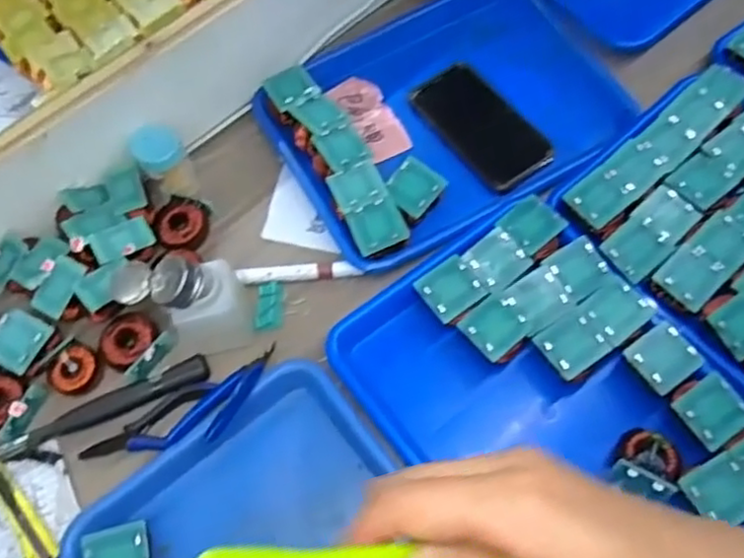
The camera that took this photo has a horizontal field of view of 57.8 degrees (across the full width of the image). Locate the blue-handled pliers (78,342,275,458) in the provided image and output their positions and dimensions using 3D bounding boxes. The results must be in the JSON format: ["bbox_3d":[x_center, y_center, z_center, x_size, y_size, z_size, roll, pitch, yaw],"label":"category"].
[{"bbox_3d":[-0.157,0.115,0.563,0.173,0.014,0.053,-28,68,-10],"label":"blue-handled pliers"}]

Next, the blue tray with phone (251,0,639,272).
[{"bbox_3d":[0.073,-0.176,0.680,0.335,0.053,0.260,-29,68,-10],"label":"blue tray with phone"}]

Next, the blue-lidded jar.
[{"bbox_3d":[-0.195,-0.111,0.633,0.044,0.052,0.042,-1,66,2],"label":"blue-lidded jar"}]

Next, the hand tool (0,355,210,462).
[{"bbox_3d":[-0.250,0.118,0.577,0.226,0.017,0.020,-22,67,-7],"label":"hand tool"}]

